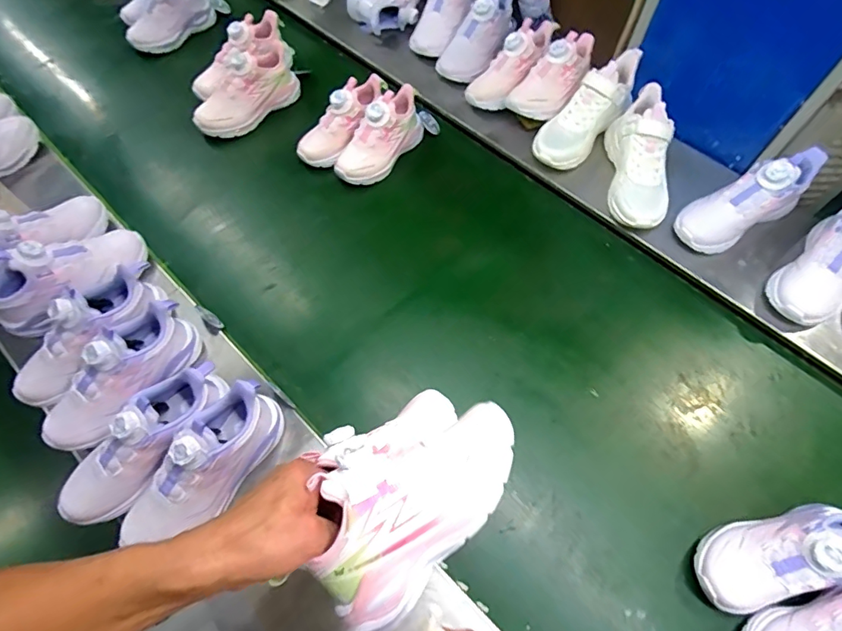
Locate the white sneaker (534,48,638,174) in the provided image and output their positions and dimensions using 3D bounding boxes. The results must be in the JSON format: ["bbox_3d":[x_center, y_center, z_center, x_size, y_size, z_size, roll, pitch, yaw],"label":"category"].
[{"bbox_3d":[0.285,-0.348,0.799,0.082,0.082,0.236,44,96,20],"label":"white sneaker"}]

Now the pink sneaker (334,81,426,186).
[{"bbox_3d":[-0.069,-0.297,0.817,0.184,0.116,0.064,-36,68,-13],"label":"pink sneaker"}]

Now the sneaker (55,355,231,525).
[{"bbox_3d":[-0.336,0.146,0.560,0.087,0.084,0.226,41,73,19],"label":"sneaker"}]

